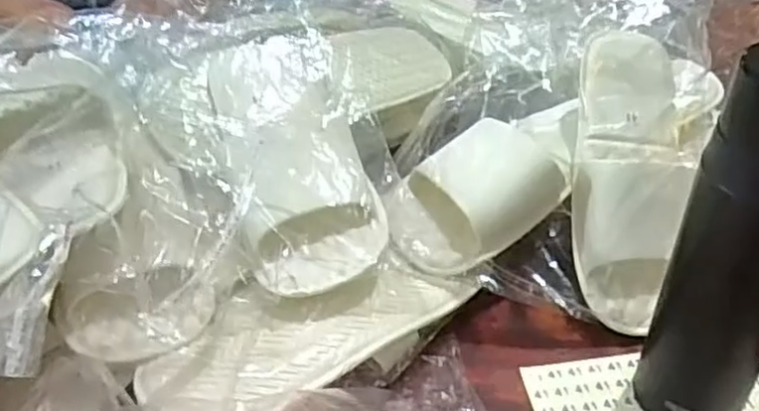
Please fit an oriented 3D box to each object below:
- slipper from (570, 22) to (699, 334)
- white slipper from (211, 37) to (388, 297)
[{"bbox_3d":[0.188,-0.026,0.508,0.083,0.075,0.231,6,66,8],"label":"slipper"},{"bbox_3d":[-0.059,-0.041,0.498,0.108,0.067,0.227,-10,56,-16],"label":"white slipper"}]

